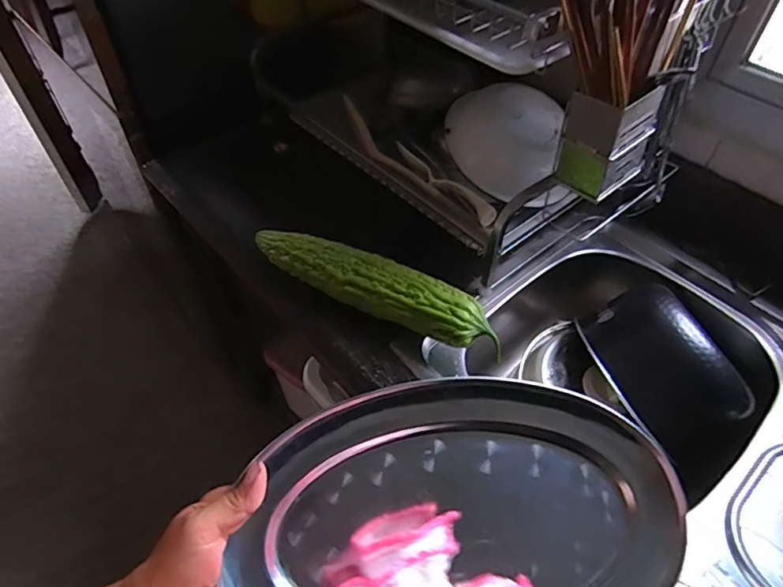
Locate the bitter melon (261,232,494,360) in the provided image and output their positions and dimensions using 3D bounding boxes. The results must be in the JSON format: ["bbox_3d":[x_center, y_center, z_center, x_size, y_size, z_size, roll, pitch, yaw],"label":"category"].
[{"bbox_3d":[-0.023,-0.014,0.656,0.328,0.051,0.066,22,53,18],"label":"bitter melon"}]

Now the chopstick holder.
[{"bbox_3d":[0.225,-0.162,0.560,0.086,0.107,0.059,-31,56,-24],"label":"chopstick holder"}]

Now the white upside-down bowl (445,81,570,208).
[{"bbox_3d":[0.161,-0.204,0.750,0.149,0.166,0.033,-7,9,13],"label":"white upside-down bowl"}]

